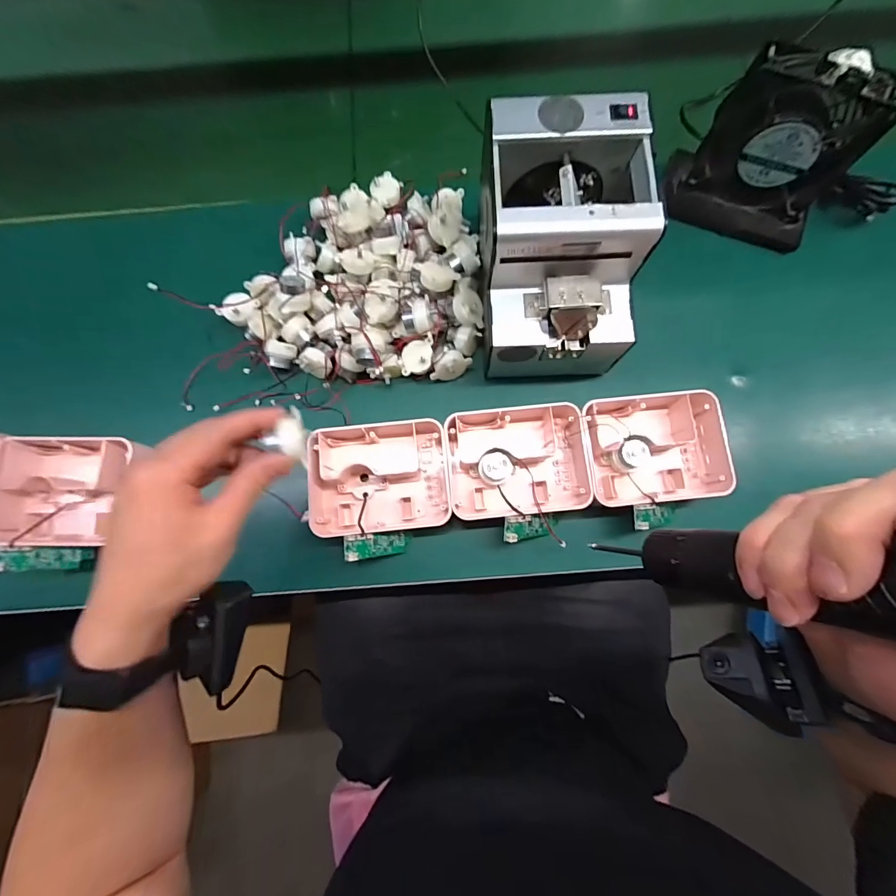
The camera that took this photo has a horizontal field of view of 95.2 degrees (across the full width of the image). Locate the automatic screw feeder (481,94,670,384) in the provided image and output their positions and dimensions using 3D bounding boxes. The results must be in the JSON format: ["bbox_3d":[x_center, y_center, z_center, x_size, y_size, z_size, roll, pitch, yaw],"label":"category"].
[{"bbox_3d":[0.097,-0.173,0.367,0.125,0.144,0.172,-2,77,1],"label":"automatic screw feeder"}]

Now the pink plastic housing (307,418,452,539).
[{"bbox_3d":[-0.064,0.026,0.387,0.126,0.042,0.103,-8,77,-1],"label":"pink plastic housing"}]

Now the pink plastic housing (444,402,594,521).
[{"bbox_3d":[0.065,0.012,0.389,0.128,0.040,0.102,-8,77,-1],"label":"pink plastic housing"}]

